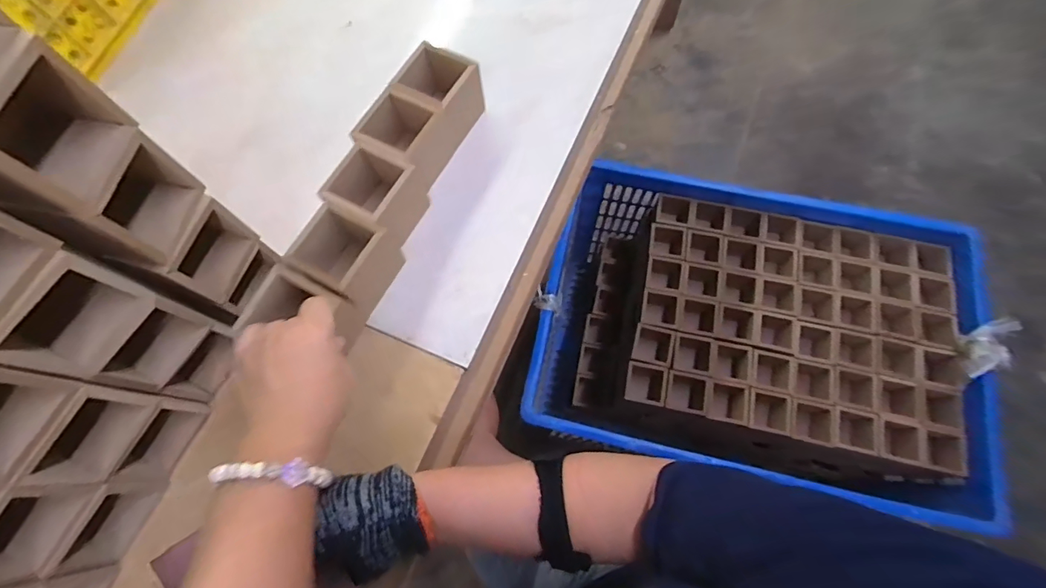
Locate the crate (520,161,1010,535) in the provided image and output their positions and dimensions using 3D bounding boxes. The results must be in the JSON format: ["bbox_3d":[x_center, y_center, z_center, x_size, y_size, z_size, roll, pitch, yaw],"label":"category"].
[{"bbox_3d":[0.376,0.111,0.899,0.661,0.420,0.457,14,72,6],"label":"crate"}]

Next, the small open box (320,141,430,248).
[{"bbox_3d":[-0.128,-0.084,0.418,0.073,0.064,0.066,21,73,8],"label":"small open box"}]

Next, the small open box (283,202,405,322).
[{"bbox_3d":[-0.145,-0.027,0.398,0.069,0.064,0.067,26,74,10],"label":"small open box"}]

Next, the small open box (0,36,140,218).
[{"bbox_3d":[-0.239,-0.080,0.230,0.034,0.063,0.063,8,71,4],"label":"small open box"}]

